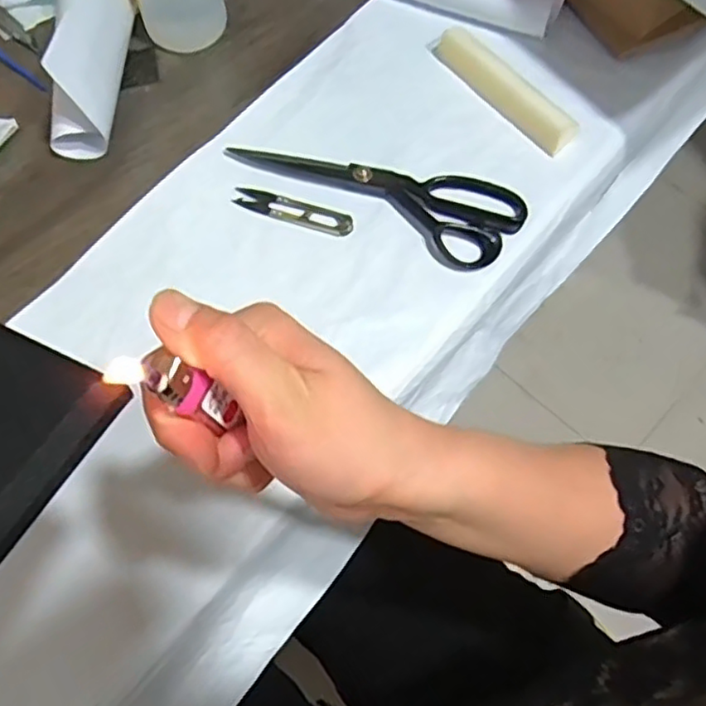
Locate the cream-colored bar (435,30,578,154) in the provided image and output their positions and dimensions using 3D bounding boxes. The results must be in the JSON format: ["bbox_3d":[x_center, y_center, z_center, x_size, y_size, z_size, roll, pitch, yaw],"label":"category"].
[{"bbox_3d":[0.134,-0.233,0.572,0.034,0.017,0.149,-39,73,-15],"label":"cream-colored bar"}]

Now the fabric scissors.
[{"bbox_3d":[0.020,-0.141,0.542,0.241,0.011,0.079,26,70,10],"label":"fabric scissors"}]

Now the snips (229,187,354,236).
[{"bbox_3d":[-0.049,-0.117,0.535,0.102,0.006,0.020,18,68,7],"label":"snips"}]

